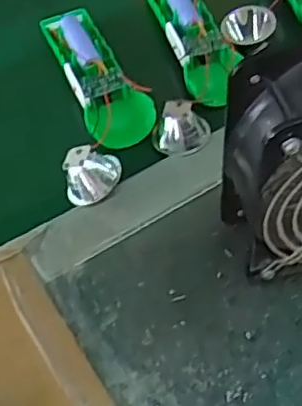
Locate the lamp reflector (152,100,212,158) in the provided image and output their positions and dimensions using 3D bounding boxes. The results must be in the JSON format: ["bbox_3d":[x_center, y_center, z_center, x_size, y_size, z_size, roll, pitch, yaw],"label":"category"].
[{"bbox_3d":[0.021,-0.053,0.460,0.033,0.028,0.034,-2,54,3],"label":"lamp reflector"}]

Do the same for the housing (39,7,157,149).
[{"bbox_3d":[-0.043,-0.100,0.494,0.050,0.032,0.139,-23,56,-12],"label":"housing"}]

